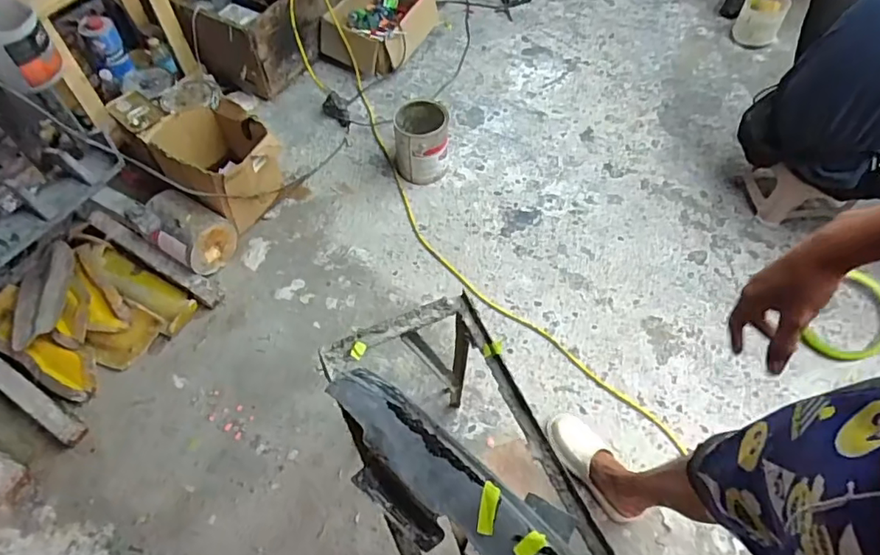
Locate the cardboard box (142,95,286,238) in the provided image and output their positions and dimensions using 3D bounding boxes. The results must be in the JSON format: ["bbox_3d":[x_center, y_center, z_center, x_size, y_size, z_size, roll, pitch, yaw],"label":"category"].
[{"bbox_3d":[-0.647,-0.342,1.614,0.298,0.214,0.369,-39,67,-19],"label":"cardboard box"}]

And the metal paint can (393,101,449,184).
[{"bbox_3d":[-0.060,-0.418,1.714,0.171,0.215,0.186,0,60,1],"label":"metal paint can"}]

